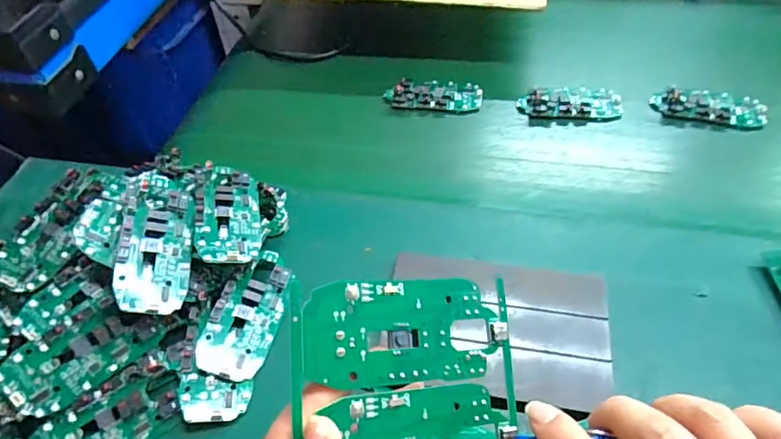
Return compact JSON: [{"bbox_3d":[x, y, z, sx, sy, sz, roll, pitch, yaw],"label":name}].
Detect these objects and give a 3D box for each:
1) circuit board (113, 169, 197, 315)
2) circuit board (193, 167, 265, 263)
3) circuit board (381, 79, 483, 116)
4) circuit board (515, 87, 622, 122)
[{"bbox_3d":[-0.158,0.013,0.348,0.045,0.007,0.099,13,62,-36],"label":"circuit board"},{"bbox_3d":[-0.118,-0.004,0.376,0.045,0.006,0.088,5,49,-22],"label":"circuit board"},{"bbox_3d":[0.044,-0.131,0.532,0.098,0.012,0.043,2,54,8],"label":"circuit board"},{"bbox_3d":[0.180,-0.117,0.513,0.098,0.012,0.044,3,54,8],"label":"circuit board"}]

